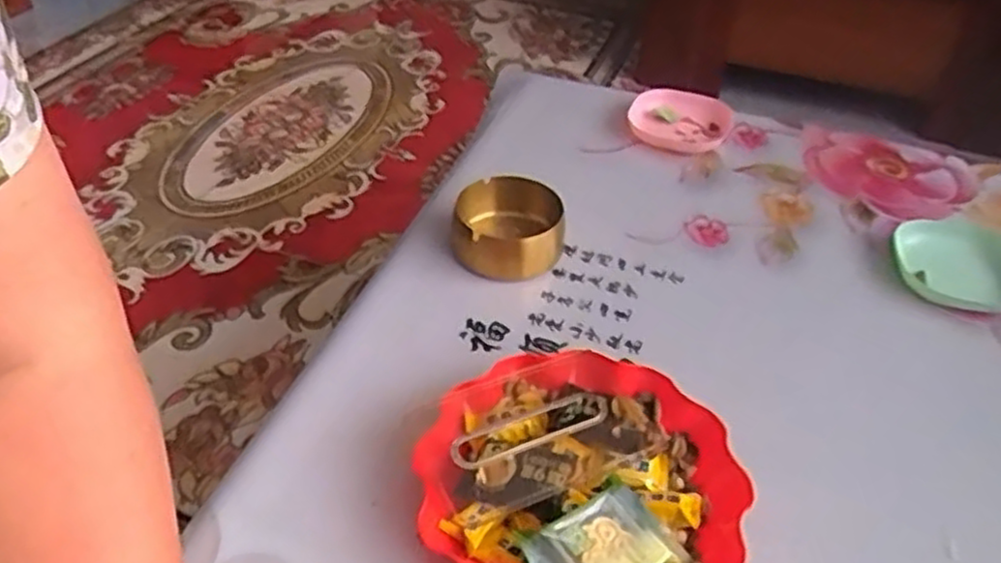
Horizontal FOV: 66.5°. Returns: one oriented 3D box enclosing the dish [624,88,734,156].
[{"bbox_3d":[0.232,-0.208,1.002,0.133,0.033,0.133,2,42,-2],"label":"dish"}]

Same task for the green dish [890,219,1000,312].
[{"bbox_3d":[0.470,-0.020,0.779,0.121,0.036,0.110,2,42,-2],"label":"green dish"}]

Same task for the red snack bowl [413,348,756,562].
[{"bbox_3d":[0.059,0.151,0.569,0.226,0.052,0.218,1,43,-1],"label":"red snack bowl"}]

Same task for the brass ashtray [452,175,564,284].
[{"bbox_3d":[0.008,-0.060,0.792,0.109,0.052,0.122,6,43,3],"label":"brass ashtray"}]

